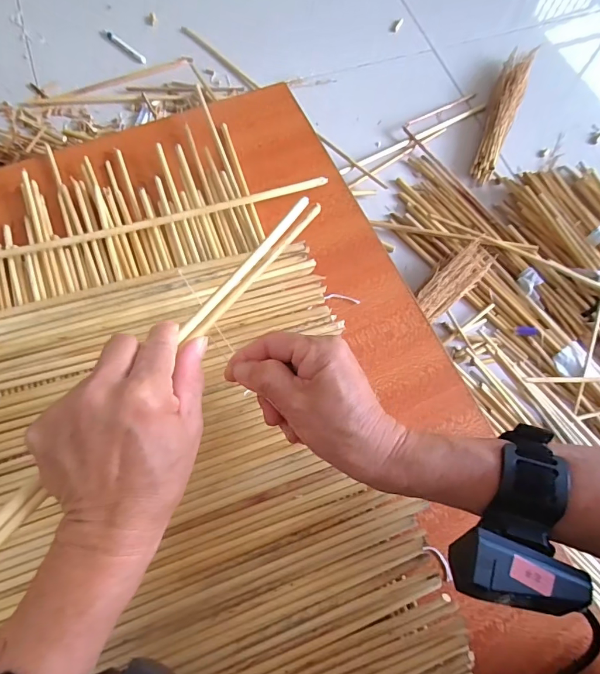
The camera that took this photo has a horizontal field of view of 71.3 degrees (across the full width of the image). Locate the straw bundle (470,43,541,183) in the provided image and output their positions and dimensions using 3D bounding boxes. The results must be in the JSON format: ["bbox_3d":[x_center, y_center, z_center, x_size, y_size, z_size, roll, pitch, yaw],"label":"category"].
[{"bbox_3d":[0.393,-0.434,0.809,0.058,0.046,0.317,22,71,5],"label":"straw bundle"}]

